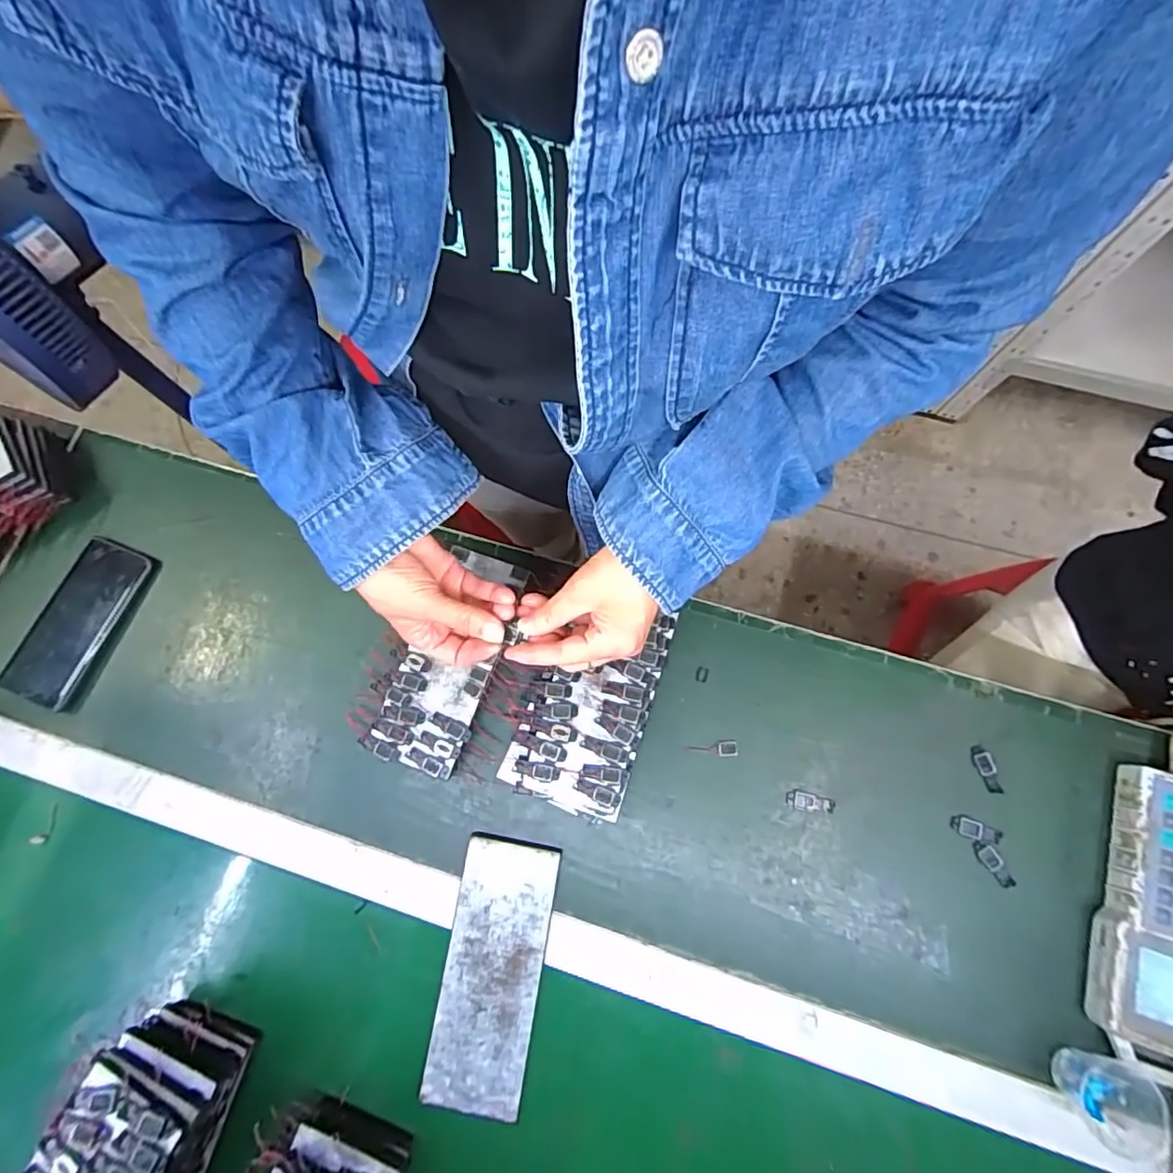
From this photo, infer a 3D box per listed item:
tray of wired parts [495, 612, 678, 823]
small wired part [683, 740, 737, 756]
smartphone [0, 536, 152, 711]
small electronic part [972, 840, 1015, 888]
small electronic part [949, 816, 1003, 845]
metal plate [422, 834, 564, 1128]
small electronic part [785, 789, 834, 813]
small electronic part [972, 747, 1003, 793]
[{"bbox_3d":[-0.001,0.106,0.507,0.107,0.045,0.175,17,76,6],"label":"tray of wired parts"},{"bbox_3d":[0.113,0.147,0.512,0.046,0.005,0.014,-2,74,1],"label":"small wired part"},{"bbox_3d":[-0.500,0.032,0.556,0.074,0.011,0.162,19,76,7],"label":"smartphone"},{"bbox_3d":[0.345,0.235,0.479,0.015,0.004,0.040,-29,76,-6],"label":"small electronic part"},{"bbox_3d":[0.333,0.209,0.486,0.039,0.005,0.016,21,76,7],"label":"small electronic part"},{"bbox_3d":[-0.078,0.319,0.472,0.083,0.011,0.200,8,75,4],"label":"metal plate"},{"bbox_3d":[0.197,0.190,0.498,0.040,0.004,0.017,13,75,5],"label":"small electronic part"},{"bbox_3d":[0.350,0.161,0.496,0.016,0.004,0.039,-7,74,0],"label":"small electronic part"}]

